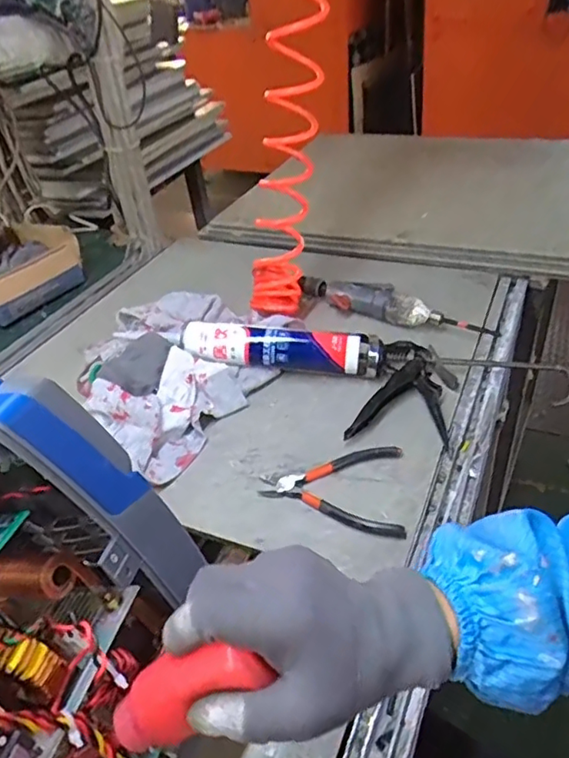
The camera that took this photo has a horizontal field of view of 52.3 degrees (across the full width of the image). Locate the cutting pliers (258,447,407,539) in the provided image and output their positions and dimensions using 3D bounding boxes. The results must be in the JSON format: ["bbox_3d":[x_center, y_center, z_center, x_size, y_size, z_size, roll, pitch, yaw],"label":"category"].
[{"bbox_3d":[0.046,0.113,0.586,0.145,0.008,0.110,-2,38,7],"label":"cutting pliers"}]

